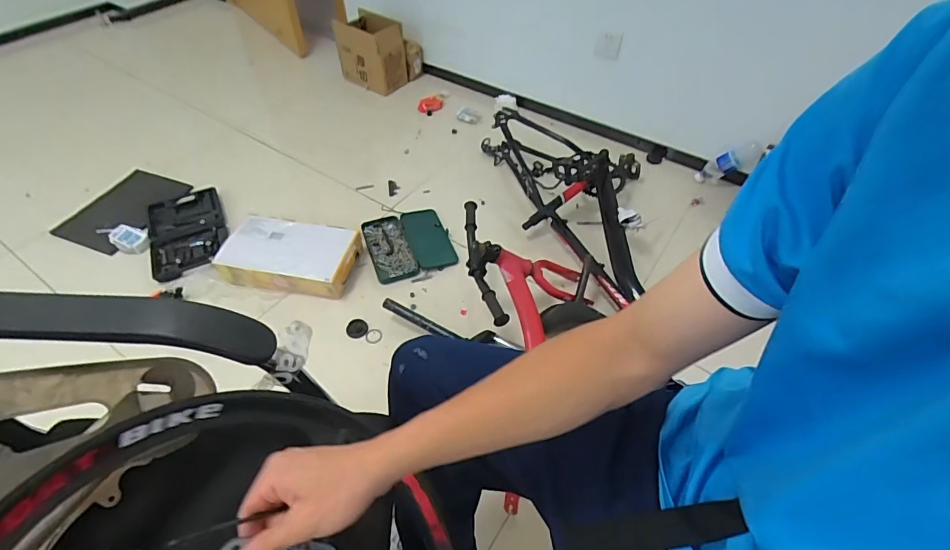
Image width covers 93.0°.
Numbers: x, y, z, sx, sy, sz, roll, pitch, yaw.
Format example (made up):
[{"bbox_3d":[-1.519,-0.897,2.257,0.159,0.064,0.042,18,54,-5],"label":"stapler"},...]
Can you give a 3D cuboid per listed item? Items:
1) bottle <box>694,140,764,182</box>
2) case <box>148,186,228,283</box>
[{"bbox_3d":[0.852,-0.382,1.527,0.084,0.208,0.083,38,42,-28],"label":"bottle"},{"bbox_3d":[-0.877,-0.135,1.373,0.213,0.048,0.322,-18,52,-16],"label":"case"}]

